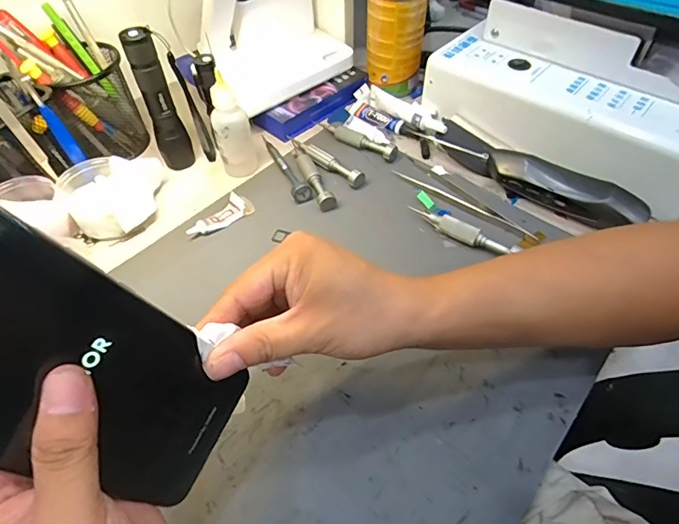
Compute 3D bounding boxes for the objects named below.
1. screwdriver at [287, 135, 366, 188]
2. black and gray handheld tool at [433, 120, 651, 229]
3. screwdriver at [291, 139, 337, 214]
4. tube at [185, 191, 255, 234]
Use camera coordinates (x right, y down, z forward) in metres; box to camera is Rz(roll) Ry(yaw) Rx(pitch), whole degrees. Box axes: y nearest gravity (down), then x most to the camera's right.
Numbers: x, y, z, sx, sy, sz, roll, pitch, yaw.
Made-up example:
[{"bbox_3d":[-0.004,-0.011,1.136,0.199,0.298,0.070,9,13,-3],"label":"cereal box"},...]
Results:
[{"bbox_3d":[-0.019,-0.108,0.456,0.111,0.012,0.016,35,60,27],"label":"screwdriver"},{"bbox_3d":[0.177,-0.087,0.422,0.044,0.035,0.196,-32,56,-22],"label":"black and gray handheld tool"},{"bbox_3d":[-0.031,-0.094,0.443,0.017,0.013,0.109,-19,52,-14],"label":"screwdriver"},{"bbox_3d":[-0.107,-0.043,0.405,0.020,0.016,0.065,36,60,28],"label":"tube"}]

